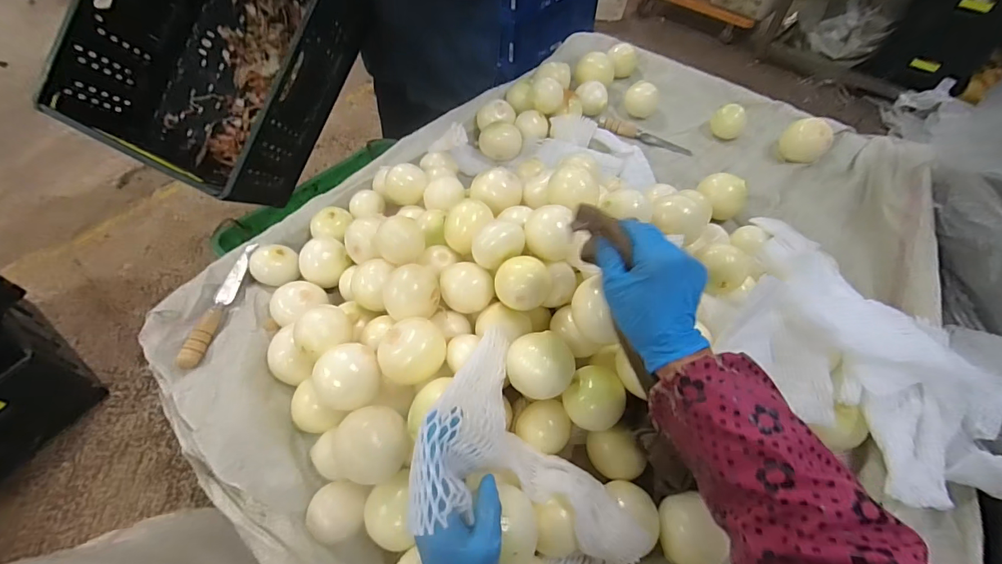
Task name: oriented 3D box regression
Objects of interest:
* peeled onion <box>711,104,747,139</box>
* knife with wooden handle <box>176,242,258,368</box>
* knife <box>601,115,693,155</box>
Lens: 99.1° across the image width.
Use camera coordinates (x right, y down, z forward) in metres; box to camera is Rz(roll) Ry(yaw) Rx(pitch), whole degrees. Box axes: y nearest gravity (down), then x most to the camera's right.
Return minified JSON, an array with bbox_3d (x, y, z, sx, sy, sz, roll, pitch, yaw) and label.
[{"bbox_3d":[0.492,-0.351,0.919,0.075,0.055,0.067,29,60,19],"label":"peeled onion"},{"bbox_3d":[-0.410,0.027,0.625,0.024,0.019,0.207,4,55,3],"label":"knife with wooden handle"},{"bbox_3d":[0.309,-0.313,0.920,0.200,0.031,0.034,22,58,15],"label":"knife"}]

